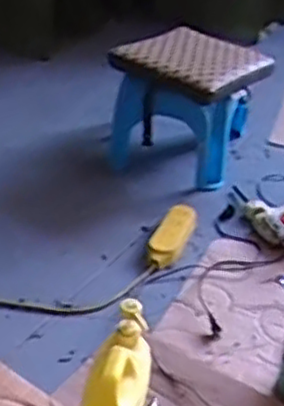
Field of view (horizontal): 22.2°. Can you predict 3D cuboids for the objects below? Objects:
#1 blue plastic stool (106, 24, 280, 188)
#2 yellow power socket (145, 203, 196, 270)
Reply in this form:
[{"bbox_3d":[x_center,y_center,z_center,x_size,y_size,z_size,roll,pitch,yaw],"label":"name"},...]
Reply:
[{"bbox_3d":[0.102,-0.229,1.684,0.313,0.258,0.285,23,38,24],"label":"blue plastic stool"},{"bbox_3d":[0.062,0.058,1.465,0.064,0.035,0.208,15,35,14],"label":"yellow power socket"}]

